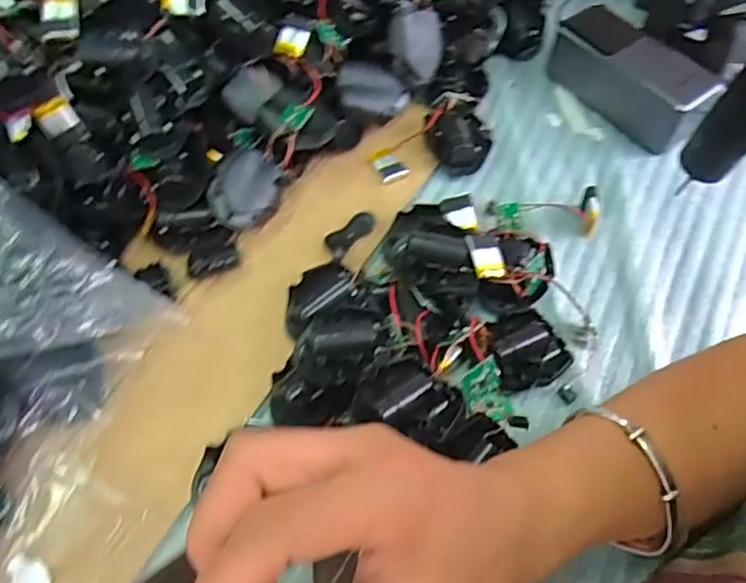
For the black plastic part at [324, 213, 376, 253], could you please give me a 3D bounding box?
[{"bbox_3d":[-0.018,-0.044,0.464,0.019,0.005,0.043,37,66,21],"label":"black plastic part"}]

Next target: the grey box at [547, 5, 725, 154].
[{"bbox_3d":[0.207,-0.172,0.509,0.054,0.051,0.124,-33,63,-18],"label":"grey box"}]

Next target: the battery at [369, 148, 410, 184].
[{"bbox_3d":[0.011,-0.101,0.494,0.022,0.006,0.034,-25,61,-14],"label":"battery"}]

